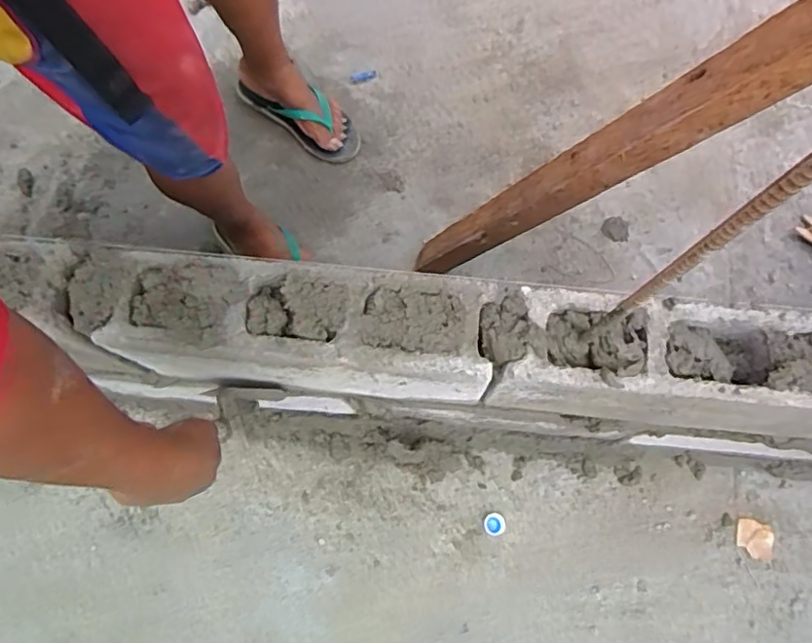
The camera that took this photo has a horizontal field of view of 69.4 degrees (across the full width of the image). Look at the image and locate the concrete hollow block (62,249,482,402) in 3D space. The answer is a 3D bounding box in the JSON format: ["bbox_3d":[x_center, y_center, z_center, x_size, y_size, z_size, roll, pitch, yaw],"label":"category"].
[{"bbox_3d":[-0.116,0.007,0.636,0.442,0.170,0.105,5,74,2],"label":"concrete hollow block"}]

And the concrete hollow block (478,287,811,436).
[{"bbox_3d":[0.275,0.043,0.617,0.403,0.160,0.110,6,74,3],"label":"concrete hollow block"}]

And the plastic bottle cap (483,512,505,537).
[{"bbox_3d":[0.139,0.321,0.929,0.032,0.019,0.034,0,72,1],"label":"plastic bottle cap"}]

